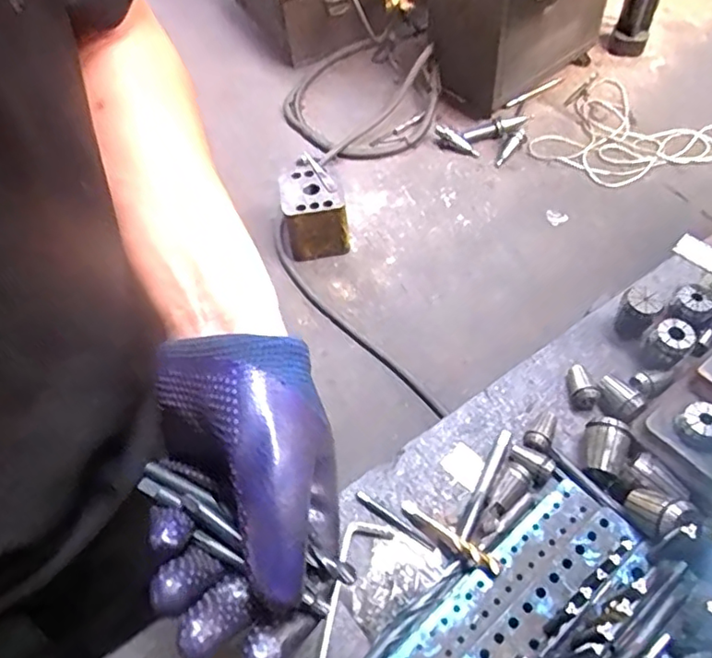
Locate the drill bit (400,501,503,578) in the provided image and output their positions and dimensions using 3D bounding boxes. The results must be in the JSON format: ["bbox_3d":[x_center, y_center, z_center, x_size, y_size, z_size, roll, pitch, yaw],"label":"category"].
[{"bbox_3d":[0.065,0.143,0.417,0.081,0.011,0.010,27,60,36],"label":"drill bit"}]

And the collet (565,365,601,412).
[{"bbox_3d":[0.179,0.046,0.477,0.021,0.017,0.036,-8,55,-1],"label":"collet"}]

